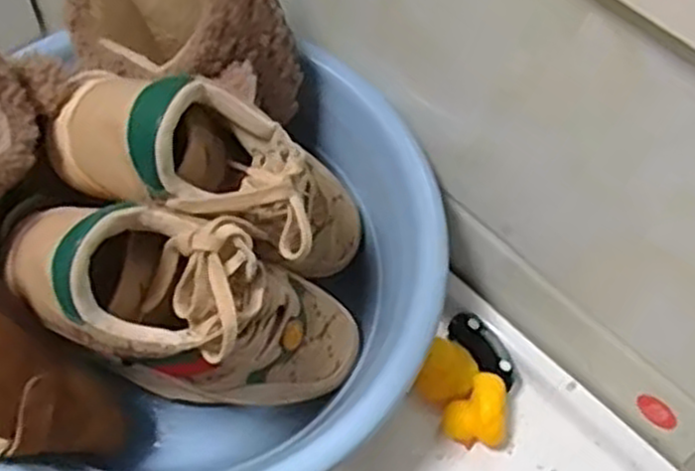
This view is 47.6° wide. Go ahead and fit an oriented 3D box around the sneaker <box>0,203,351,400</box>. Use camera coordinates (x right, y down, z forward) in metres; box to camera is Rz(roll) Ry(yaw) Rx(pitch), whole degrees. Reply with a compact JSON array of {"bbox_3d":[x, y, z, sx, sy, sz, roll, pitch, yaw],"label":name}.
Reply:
[{"bbox_3d":[-0.077,0.049,0.449,0.103,0.231,0.073,-25,57,23],"label":"sneaker"}]

